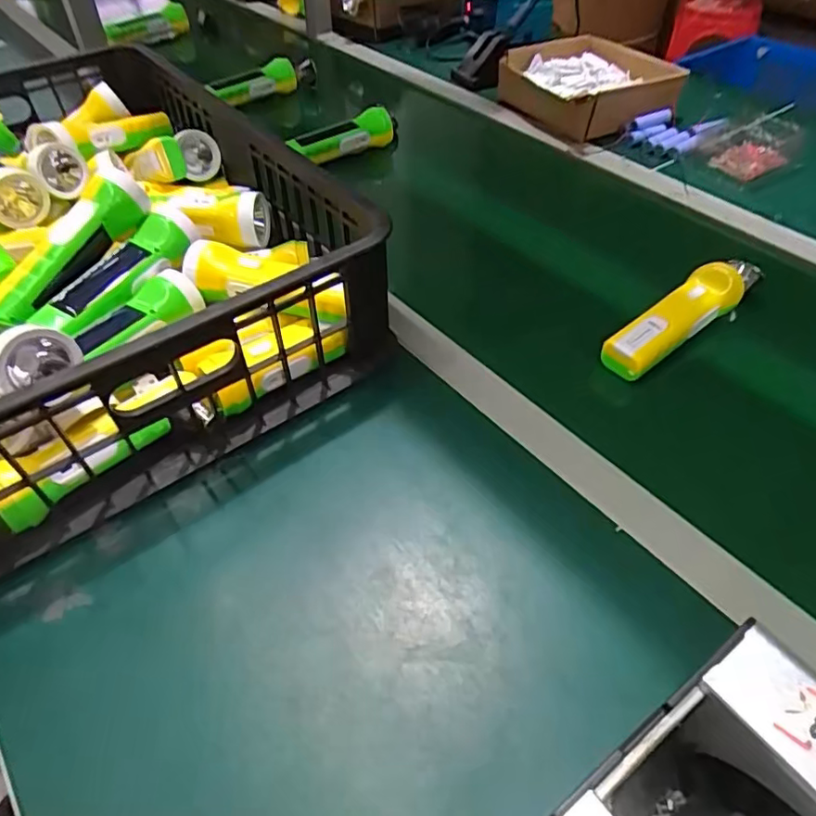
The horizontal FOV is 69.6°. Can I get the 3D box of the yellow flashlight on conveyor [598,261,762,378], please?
[{"bbox_3d":[0.275,-0.097,0.572,0.215,0.035,0.043,-32,55,-25],"label":"yellow flashlight on conveyor"}]

